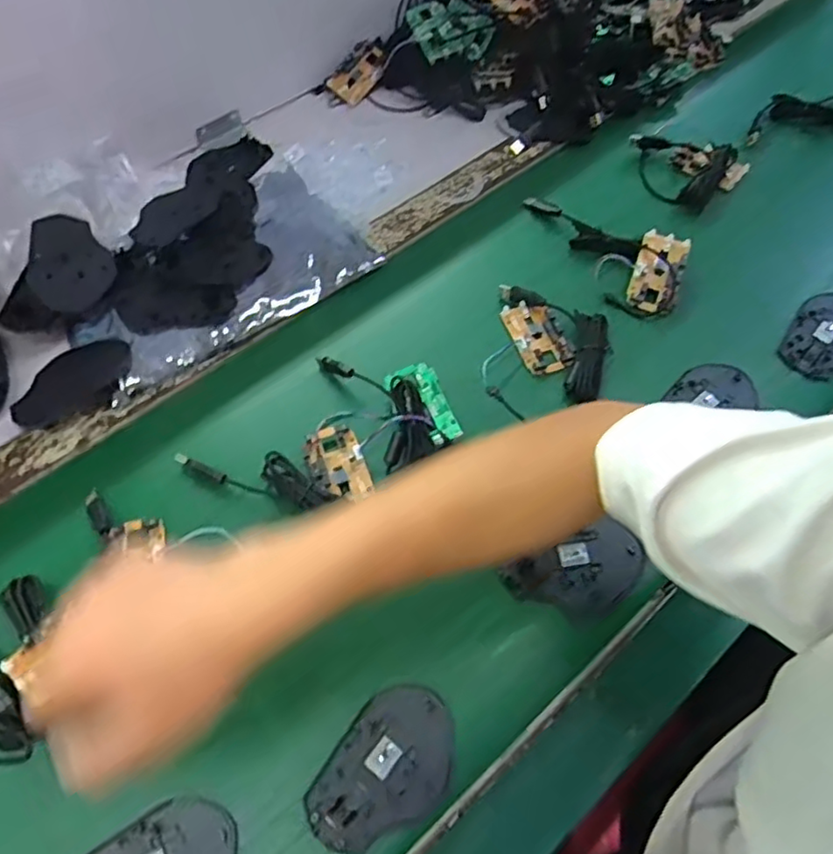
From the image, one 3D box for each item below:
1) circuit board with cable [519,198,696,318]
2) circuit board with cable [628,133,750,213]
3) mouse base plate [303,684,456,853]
[{"bbox_3d":[0.176,-0.174,0.637,0.177,0.030,0.087,27,64,16],"label":"circuit board with cable"},{"bbox_3d":[0.291,-0.277,0.705,0.121,0.026,0.106,17,61,11],"label":"circuit board with cable"},{"bbox_3d":[-0.018,0.225,0.425,0.073,0.012,0.106,30,65,17],"label":"mouse base plate"}]

